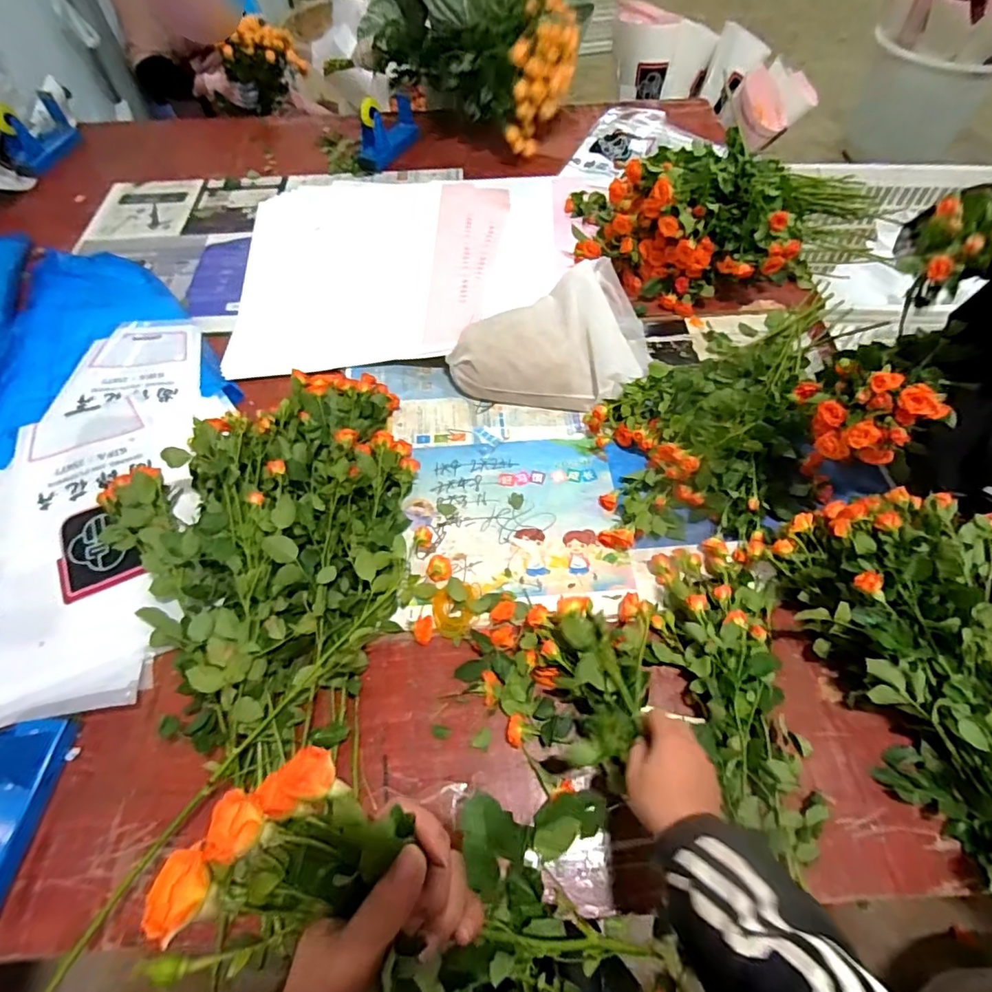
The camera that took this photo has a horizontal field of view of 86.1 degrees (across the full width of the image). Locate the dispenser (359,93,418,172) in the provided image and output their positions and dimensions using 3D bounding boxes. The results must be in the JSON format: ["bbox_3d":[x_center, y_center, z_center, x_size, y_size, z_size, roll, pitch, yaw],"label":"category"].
[{"bbox_3d":[-0.271,-0.950,1.352,0.084,0.126,0.252,18,60,12],"label":"dispenser"}]

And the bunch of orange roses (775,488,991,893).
[{"bbox_3d":[0.551,0.284,0.583,0.233,0.141,0.618,-16,73,-9],"label":"bunch of orange roses"}]

